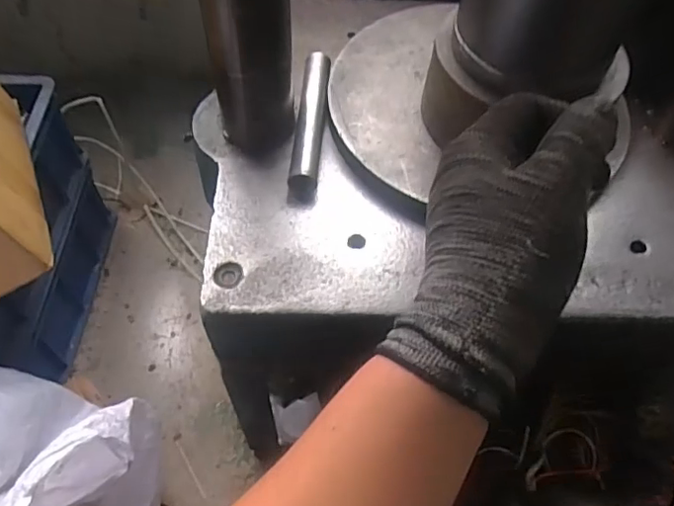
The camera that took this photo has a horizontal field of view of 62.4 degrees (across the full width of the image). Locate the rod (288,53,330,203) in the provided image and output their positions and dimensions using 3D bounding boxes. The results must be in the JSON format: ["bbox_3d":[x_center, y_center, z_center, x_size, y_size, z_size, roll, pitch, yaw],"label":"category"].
[{"bbox_3d":[-0.023,-0.118,0.487,0.024,0.018,0.158,5,58,0],"label":"rod"}]

